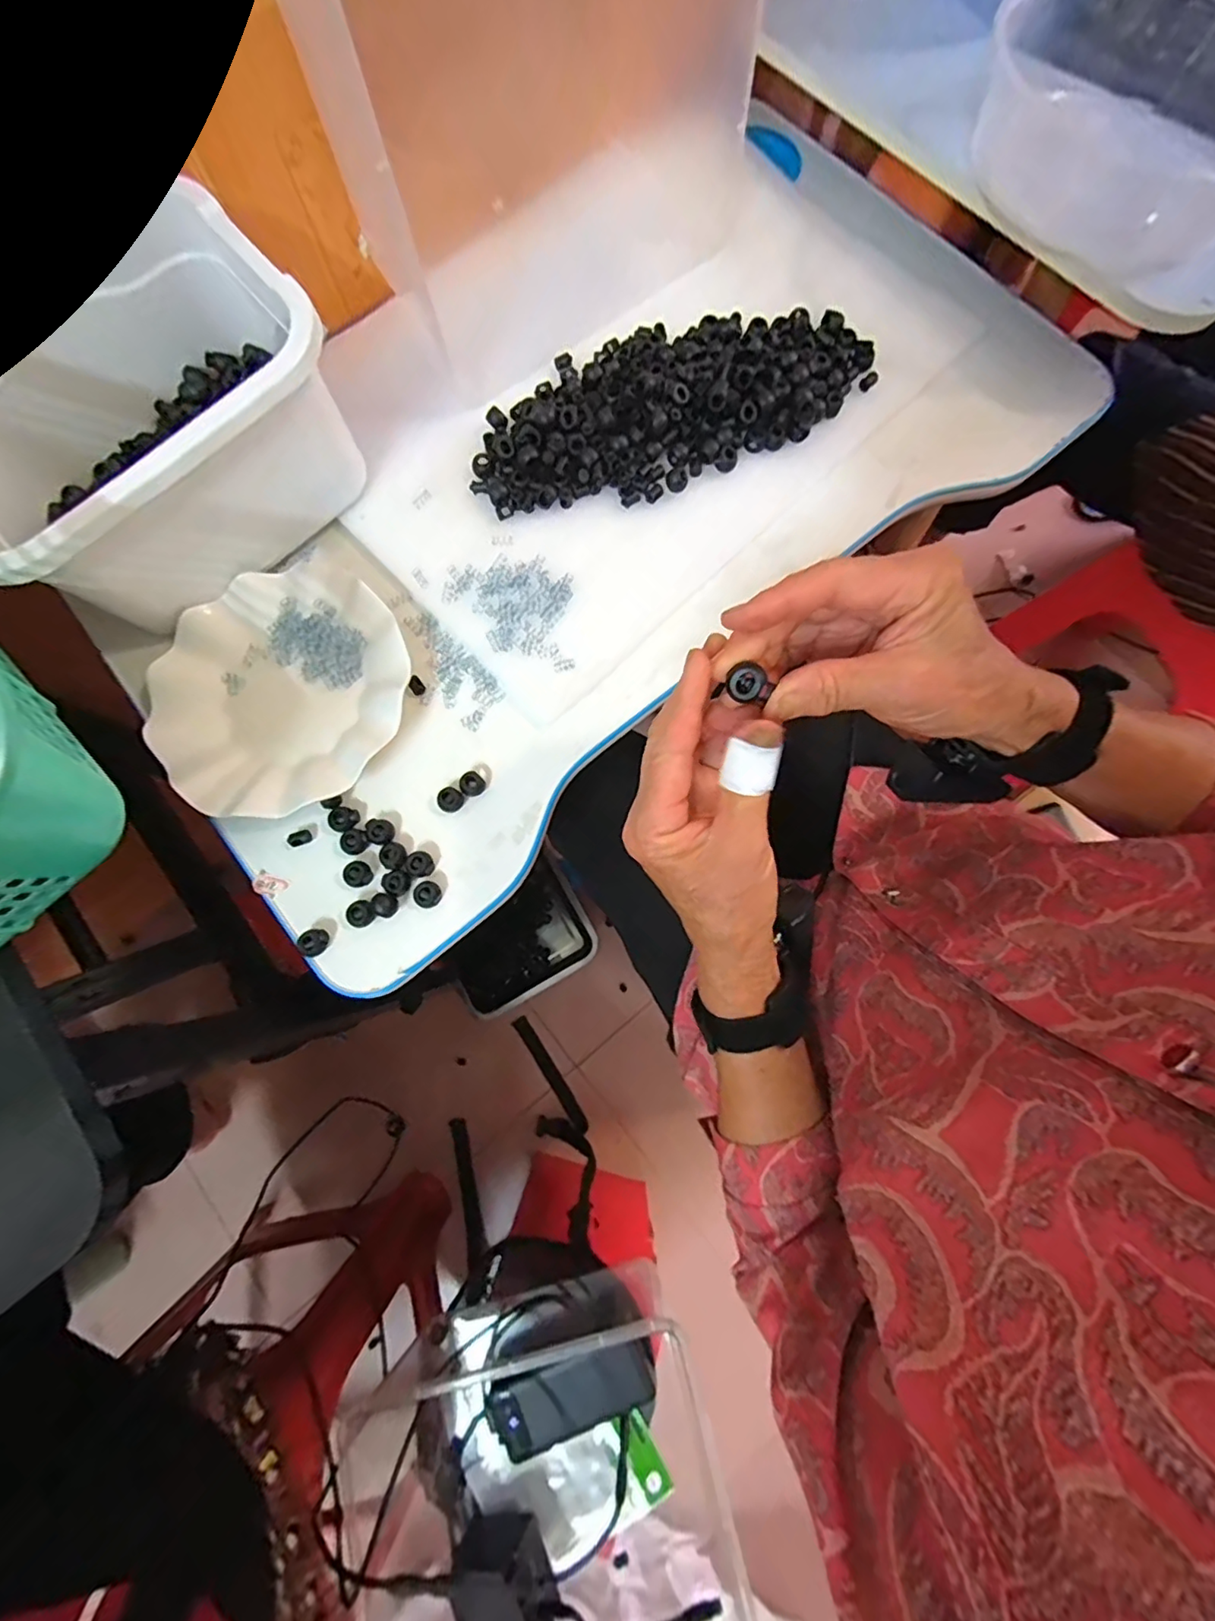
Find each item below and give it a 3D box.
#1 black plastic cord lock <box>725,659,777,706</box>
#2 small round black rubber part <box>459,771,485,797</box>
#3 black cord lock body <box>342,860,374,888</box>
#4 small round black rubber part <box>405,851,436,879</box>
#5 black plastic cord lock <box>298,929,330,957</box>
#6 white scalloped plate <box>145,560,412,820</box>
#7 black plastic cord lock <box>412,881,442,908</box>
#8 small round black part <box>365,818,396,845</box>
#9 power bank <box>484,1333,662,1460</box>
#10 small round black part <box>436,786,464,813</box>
[{"bbox_3d":[0.063,-0.057,0.248,0.020,0.011,0.016,44,82,9],"label":"black plastic cord lock"},{"bbox_3d":[-0.096,-0.018,0.392,0.016,0.009,0.016,0,78,1],"label":"small round black rubber part"},{"bbox_3d":[-0.170,0.043,0.378,0.018,0.007,0.018,0,78,1],"label":"black cord lock body"},{"bbox_3d":[-0.128,0.037,0.380,0.018,0.009,0.018,0,78,1],"label":"small round black rubber part"},{"bbox_3d":[-0.195,0.087,0.369,0.016,0.010,0.017,-32,79,-6],"label":"black plastic cord lock"},{"bbox_3d":[-0.232,-0.085,0.397,0.177,0.022,0.175,0,78,1],"label":"white scalloped plate"},{"bbox_3d":[-0.122,0.057,0.375,0.018,0.009,0.017,0,78,1],"label":"black plastic cord lock"},{"bbox_3d":[-0.158,0.015,0.383,0.017,0.010,0.018,0,78,1],"label":"small round black part"},{"bbox_3d":[-0.037,0.581,0.552,0.159,0.018,0.073,-18,78,-3],"label":"power bank"},{"bbox_3d":[-0.111,-0.007,0.391,0.017,0.010,0.017,0,78,1],"label":"small round black part"}]

